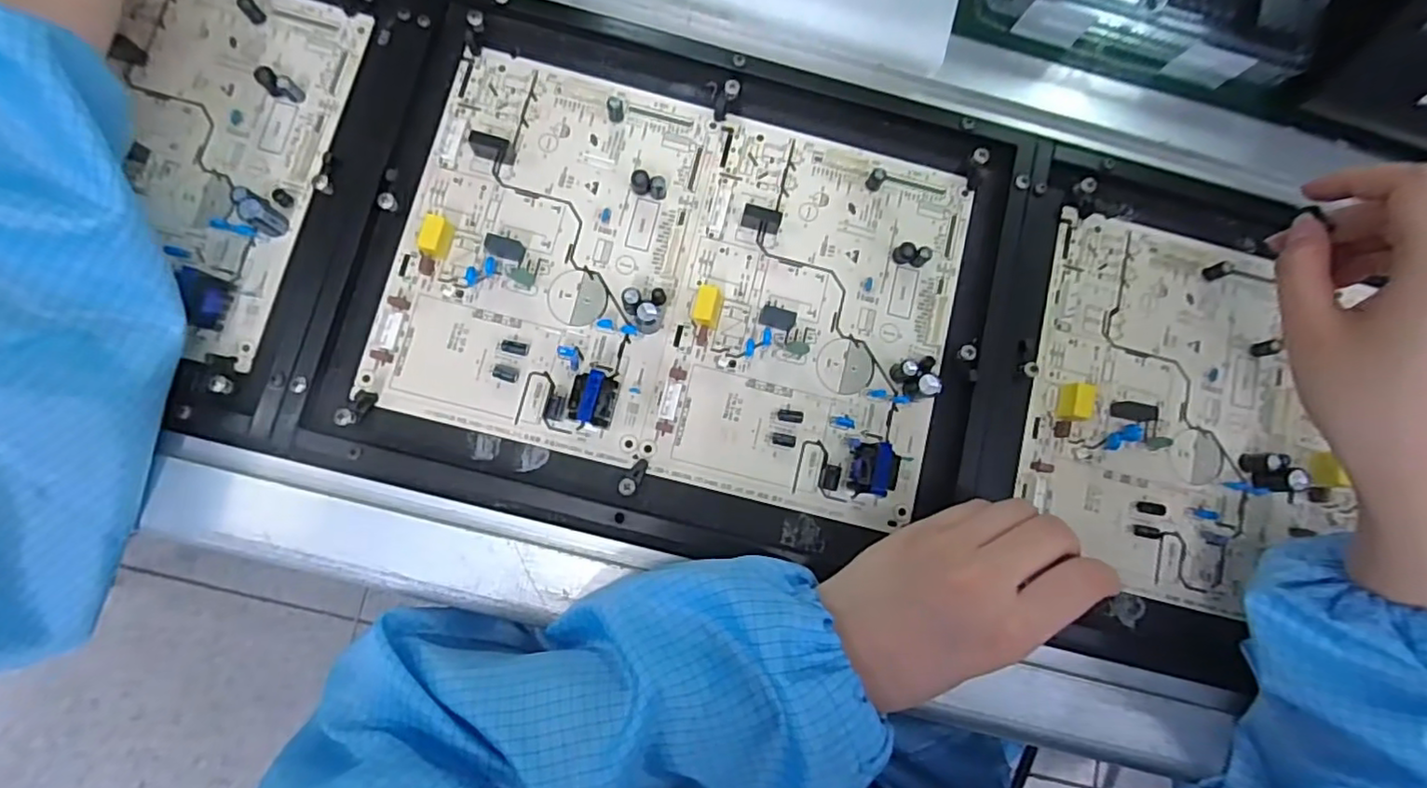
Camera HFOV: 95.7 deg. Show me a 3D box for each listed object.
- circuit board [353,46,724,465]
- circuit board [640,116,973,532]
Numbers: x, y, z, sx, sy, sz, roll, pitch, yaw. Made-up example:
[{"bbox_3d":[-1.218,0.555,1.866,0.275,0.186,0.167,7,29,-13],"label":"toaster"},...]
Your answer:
[{"bbox_3d":[-0.085,-0.075,0.331,0.145,0.023,0.194,13,83,-3],"label":"circuit board"},{"bbox_3d":[0.054,-0.042,0.336,0.142,0.025,0.198,14,83,-3],"label":"circuit board"}]

